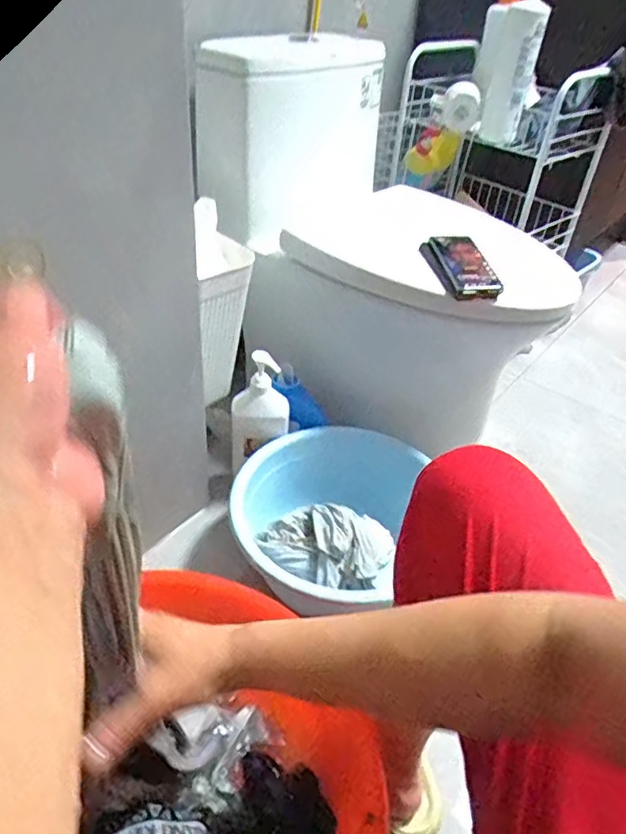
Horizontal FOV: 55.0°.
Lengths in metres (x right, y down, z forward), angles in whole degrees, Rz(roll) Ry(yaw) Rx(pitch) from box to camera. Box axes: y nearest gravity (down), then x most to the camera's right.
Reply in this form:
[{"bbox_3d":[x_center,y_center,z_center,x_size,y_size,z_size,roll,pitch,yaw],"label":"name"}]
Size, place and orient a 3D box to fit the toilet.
[{"bbox_3d":[0.126,-0.307,1.145,0.632,0.636,0.398,28,42,27],"label":"toilet"}]

